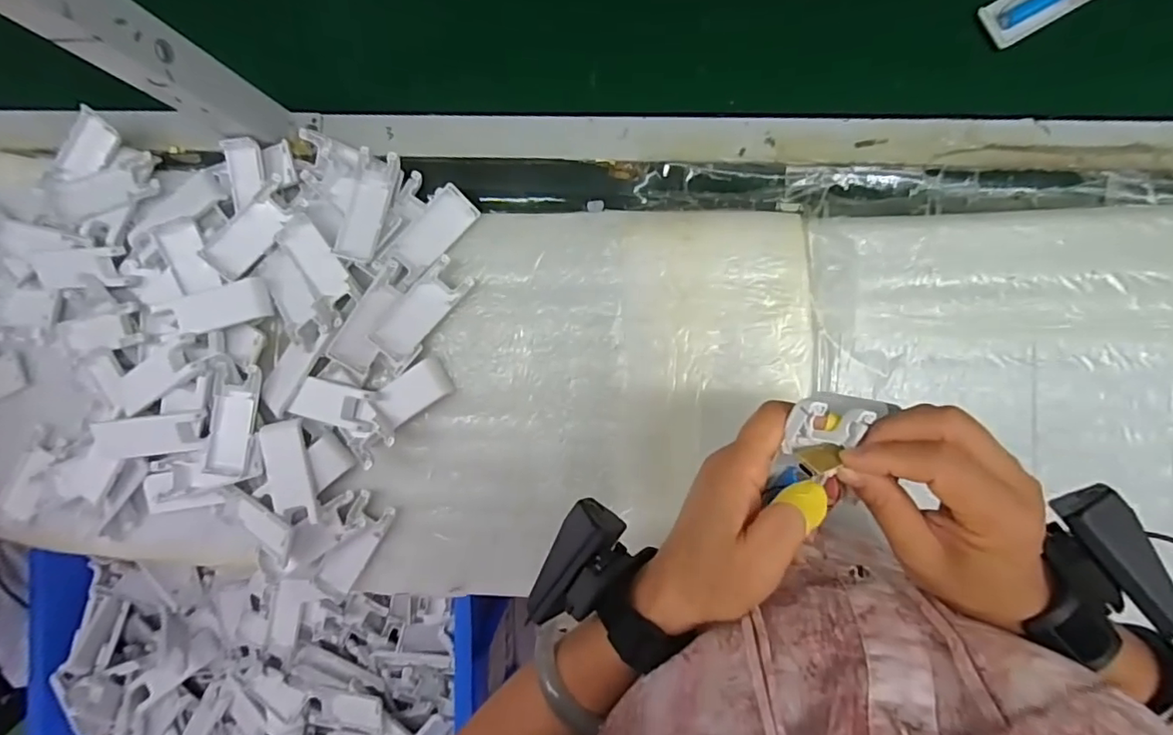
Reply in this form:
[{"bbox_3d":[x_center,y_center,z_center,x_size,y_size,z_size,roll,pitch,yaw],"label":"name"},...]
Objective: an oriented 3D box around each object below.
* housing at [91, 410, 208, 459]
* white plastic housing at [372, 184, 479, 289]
[{"bbox_3d":[-0.408,0.064,0.518,0.106,0.014,0.037,-7,89,6],"label":"housing"},{"bbox_3d":[-0.148,-0.124,0.522,0.044,0.022,0.099,43,94,5],"label":"white plastic housing"}]

